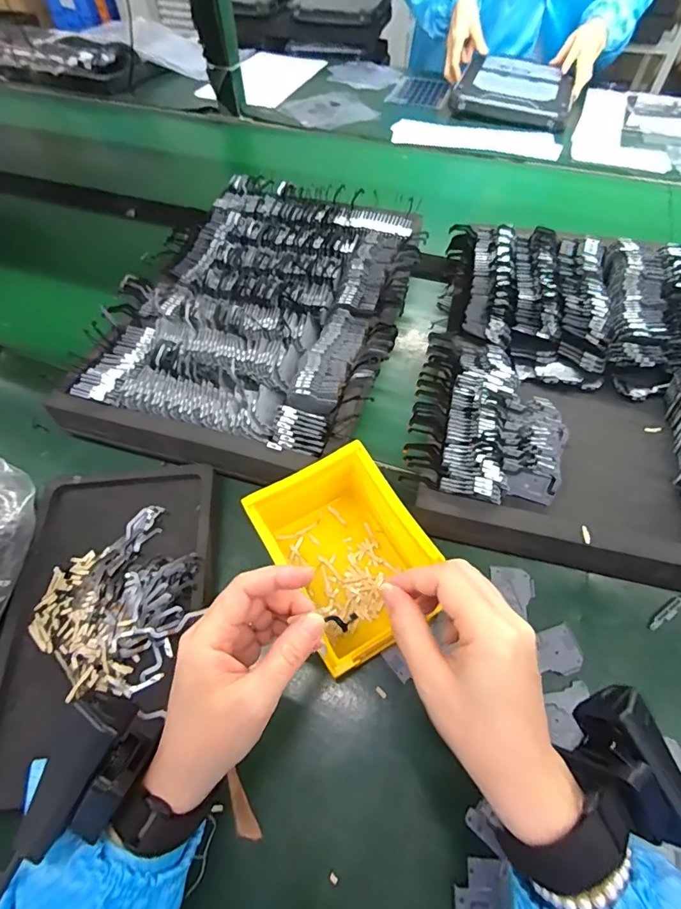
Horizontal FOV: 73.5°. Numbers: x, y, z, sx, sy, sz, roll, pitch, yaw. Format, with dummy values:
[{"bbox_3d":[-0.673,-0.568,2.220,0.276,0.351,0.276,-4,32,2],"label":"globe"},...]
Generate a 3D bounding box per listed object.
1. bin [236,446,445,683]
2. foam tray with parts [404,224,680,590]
[{"bbox_3d":[0.004,0.078,0.353,0.110,0.064,0.137,-28,64,-11],"label":"bin"},{"bbox_3d":[0.241,-0.089,0.433,0.303,0.042,0.396,12,65,8],"label":"foam tray with parts"}]

